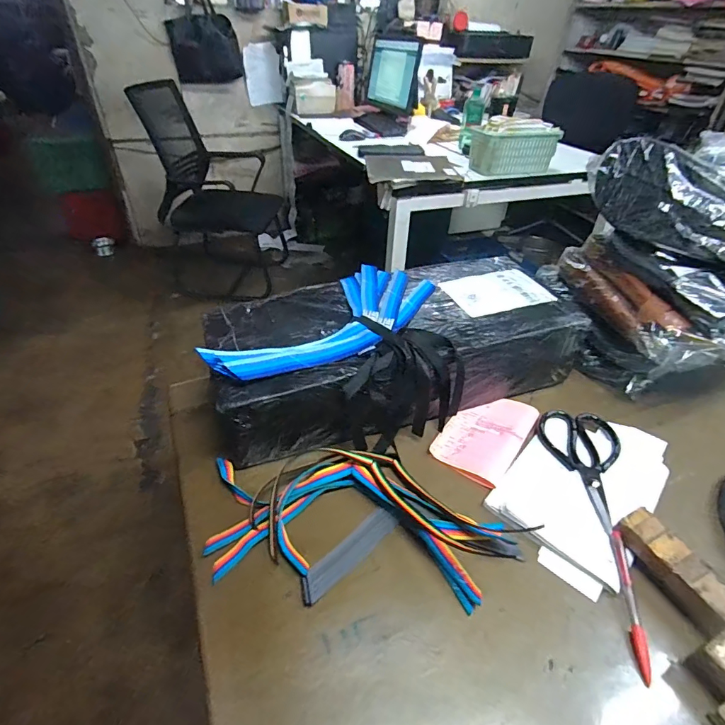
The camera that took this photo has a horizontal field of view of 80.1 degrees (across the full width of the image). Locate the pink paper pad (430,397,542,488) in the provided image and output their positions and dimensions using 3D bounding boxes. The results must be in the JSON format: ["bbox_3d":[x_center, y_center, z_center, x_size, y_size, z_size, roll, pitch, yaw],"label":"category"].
[{"bbox_3d":[0.172,0.096,0.597,0.097,0.012,0.159,28,46,28],"label":"pink paper pad"}]

